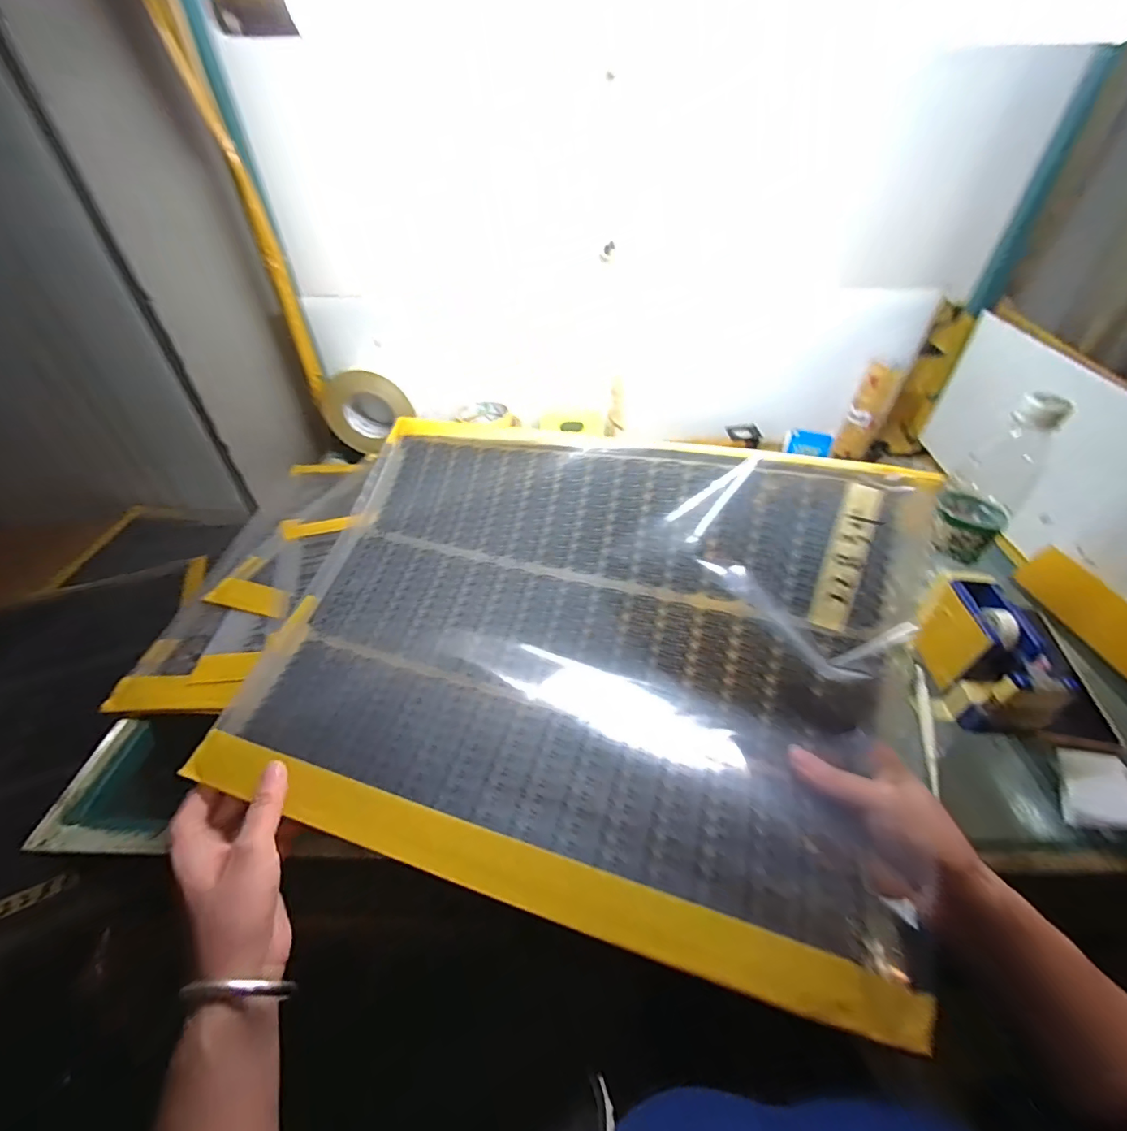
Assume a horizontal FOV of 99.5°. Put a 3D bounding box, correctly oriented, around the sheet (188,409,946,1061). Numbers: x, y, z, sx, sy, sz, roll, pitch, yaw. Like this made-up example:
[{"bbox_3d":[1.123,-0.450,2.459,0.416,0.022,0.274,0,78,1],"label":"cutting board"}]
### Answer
[{"bbox_3d":[-0.003,0.056,0.373,0.468,0.065,0.346,12,68,20],"label":"sheet"}]

